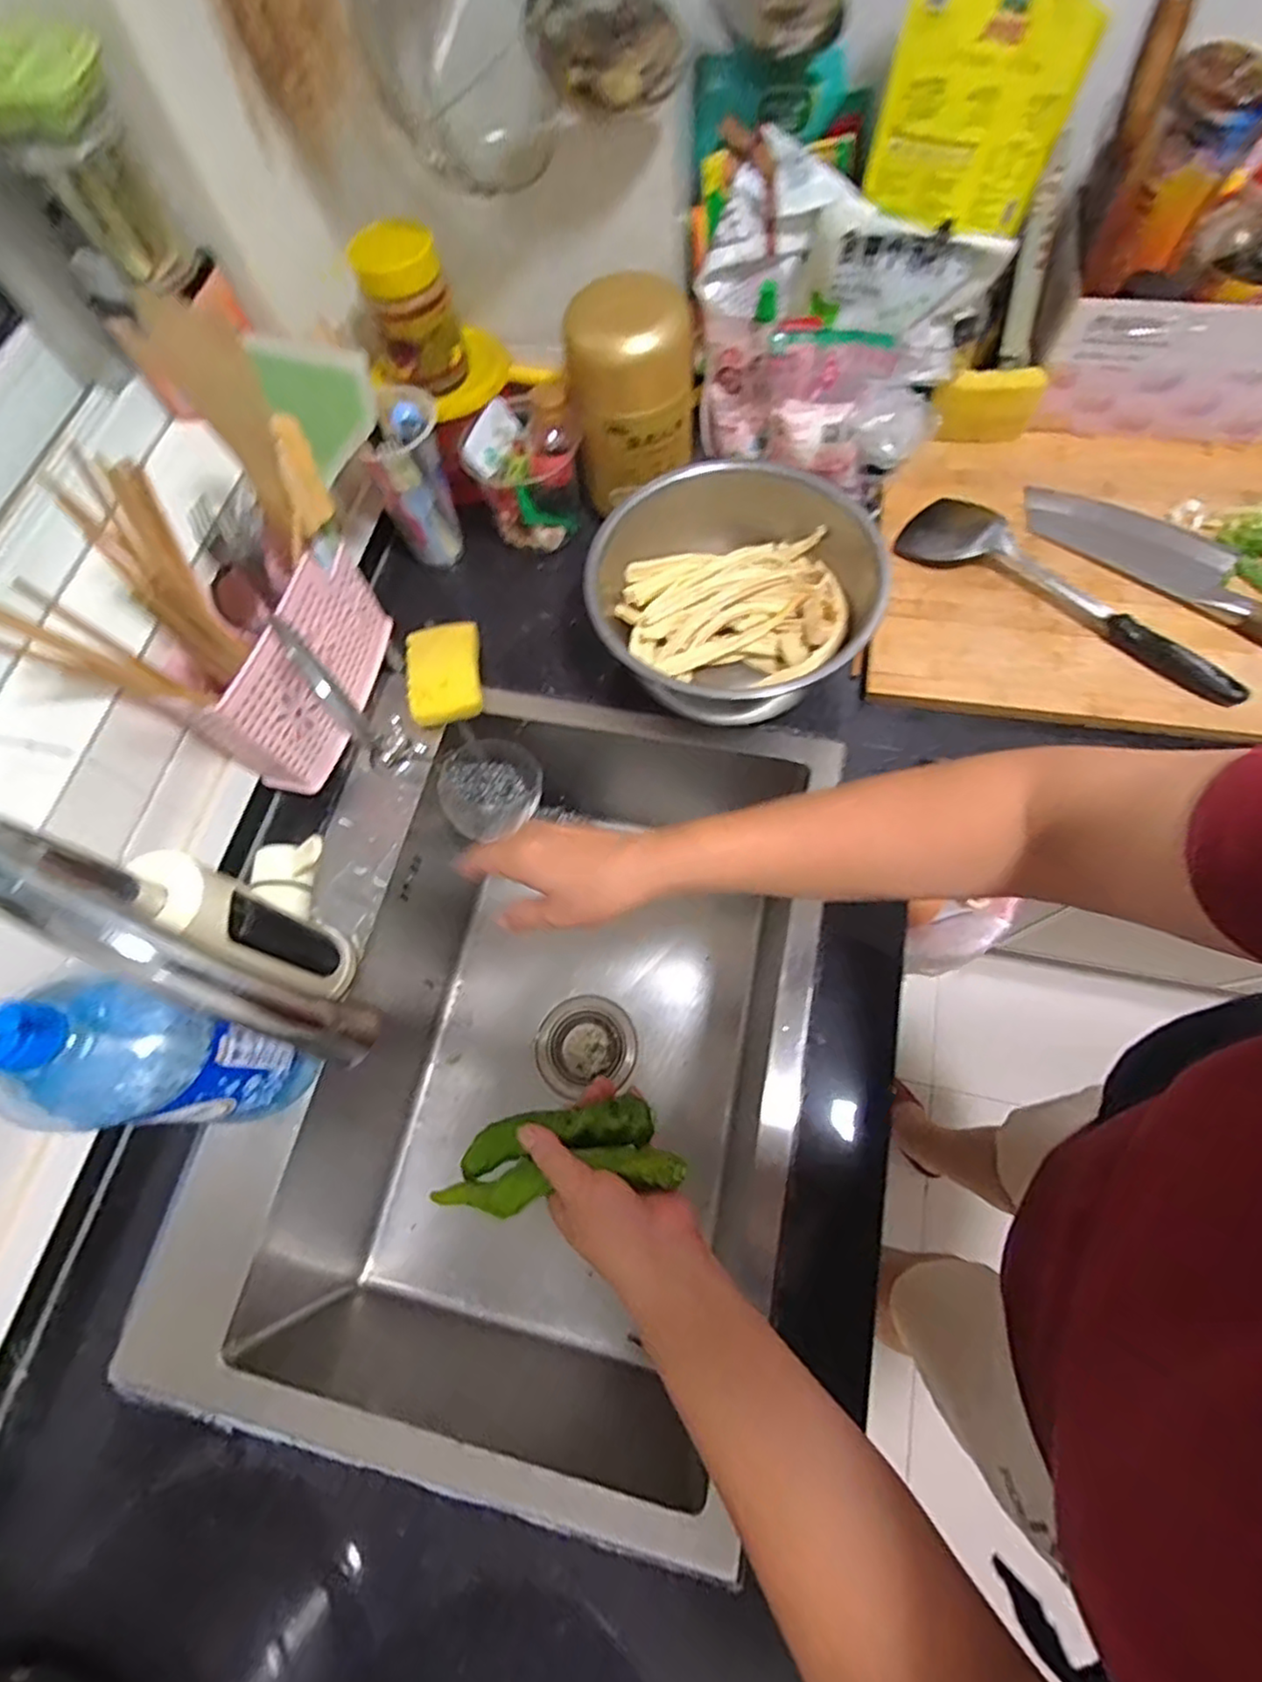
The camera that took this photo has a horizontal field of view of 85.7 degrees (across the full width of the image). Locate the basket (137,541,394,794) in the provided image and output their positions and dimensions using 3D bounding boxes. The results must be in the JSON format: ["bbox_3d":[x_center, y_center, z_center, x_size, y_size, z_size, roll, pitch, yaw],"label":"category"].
[{"bbox_3d":[-0.281,-0.151,0.575,0.065,0.135,0.192,16,69,9],"label":"basket"}]

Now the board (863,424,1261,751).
[{"bbox_3d":[0.519,-0.249,0.627,0.554,0.030,0.333,10,68,7],"label":"board"}]

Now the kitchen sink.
[{"bbox_3d":[-0.088,0.191,0.662,0.448,0.266,0.609,14,69,8],"label":"kitchen sink"}]

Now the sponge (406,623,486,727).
[{"bbox_3d":[-0.182,-0.162,0.666,0.068,0.025,0.105,-10,67,-1],"label":"sponge"}]

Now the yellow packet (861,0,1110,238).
[{"bbox_3d":[0.266,-0.564,0.513,0.137,0.143,0.033,-3,45,-11],"label":"yellow packet"}]

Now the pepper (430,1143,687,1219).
[{"bbox_3d":[-0.051,0.219,0.440,0.181,0.024,0.030,-20,66,20],"label":"pepper"}]

